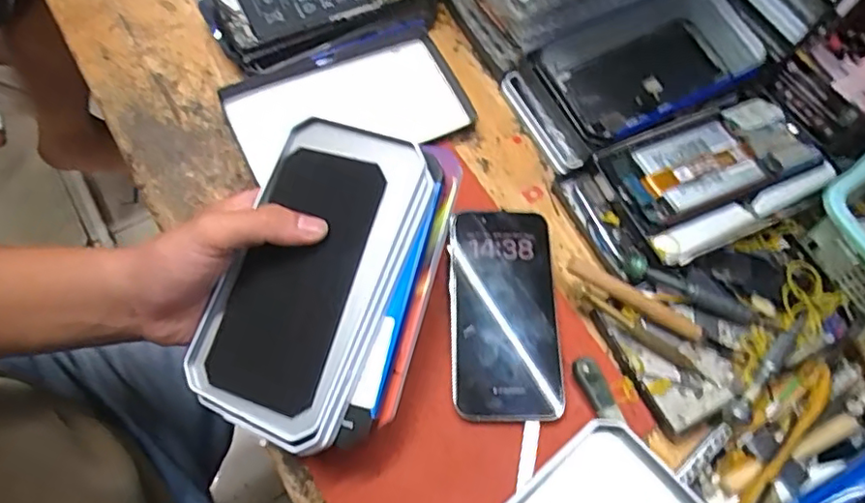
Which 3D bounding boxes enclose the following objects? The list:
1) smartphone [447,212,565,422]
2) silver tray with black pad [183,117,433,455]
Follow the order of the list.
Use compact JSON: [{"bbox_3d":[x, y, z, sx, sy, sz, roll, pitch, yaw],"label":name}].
[{"bbox_3d":[0.050,0.041,0.413,0.073,0.013,0.146,0,68,-6],"label":"smartphone"},{"bbox_3d":[-0.073,0.014,0.347,0.098,0.014,0.179,19,82,15],"label":"silver tray with black pad"}]

